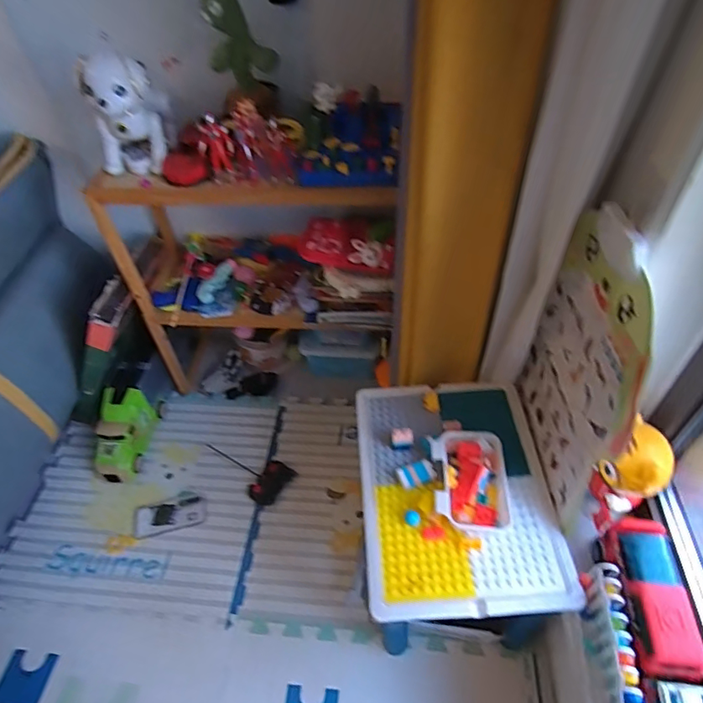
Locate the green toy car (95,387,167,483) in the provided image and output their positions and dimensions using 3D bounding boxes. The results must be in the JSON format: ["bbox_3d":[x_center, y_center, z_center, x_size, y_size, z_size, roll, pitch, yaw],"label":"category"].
[{"bbox_3d":[-0.584,0.196,1.259,0.099,0.153,0.242,4,48,8],"label":"green toy car"}]

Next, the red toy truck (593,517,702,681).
[{"bbox_3d":[0.409,0.343,0.672,0.086,0.086,0.190,2,48,6],"label":"red toy truck"}]

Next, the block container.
[{"bbox_3d":[0.195,0.206,0.803,0.118,0.047,0.158,0,48,4],"label":"block container"}]

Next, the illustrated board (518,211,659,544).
[{"bbox_3d":[0.335,0.015,0.719,0.020,0.435,0.308,0,47,2],"label":"illustrated board"}]

